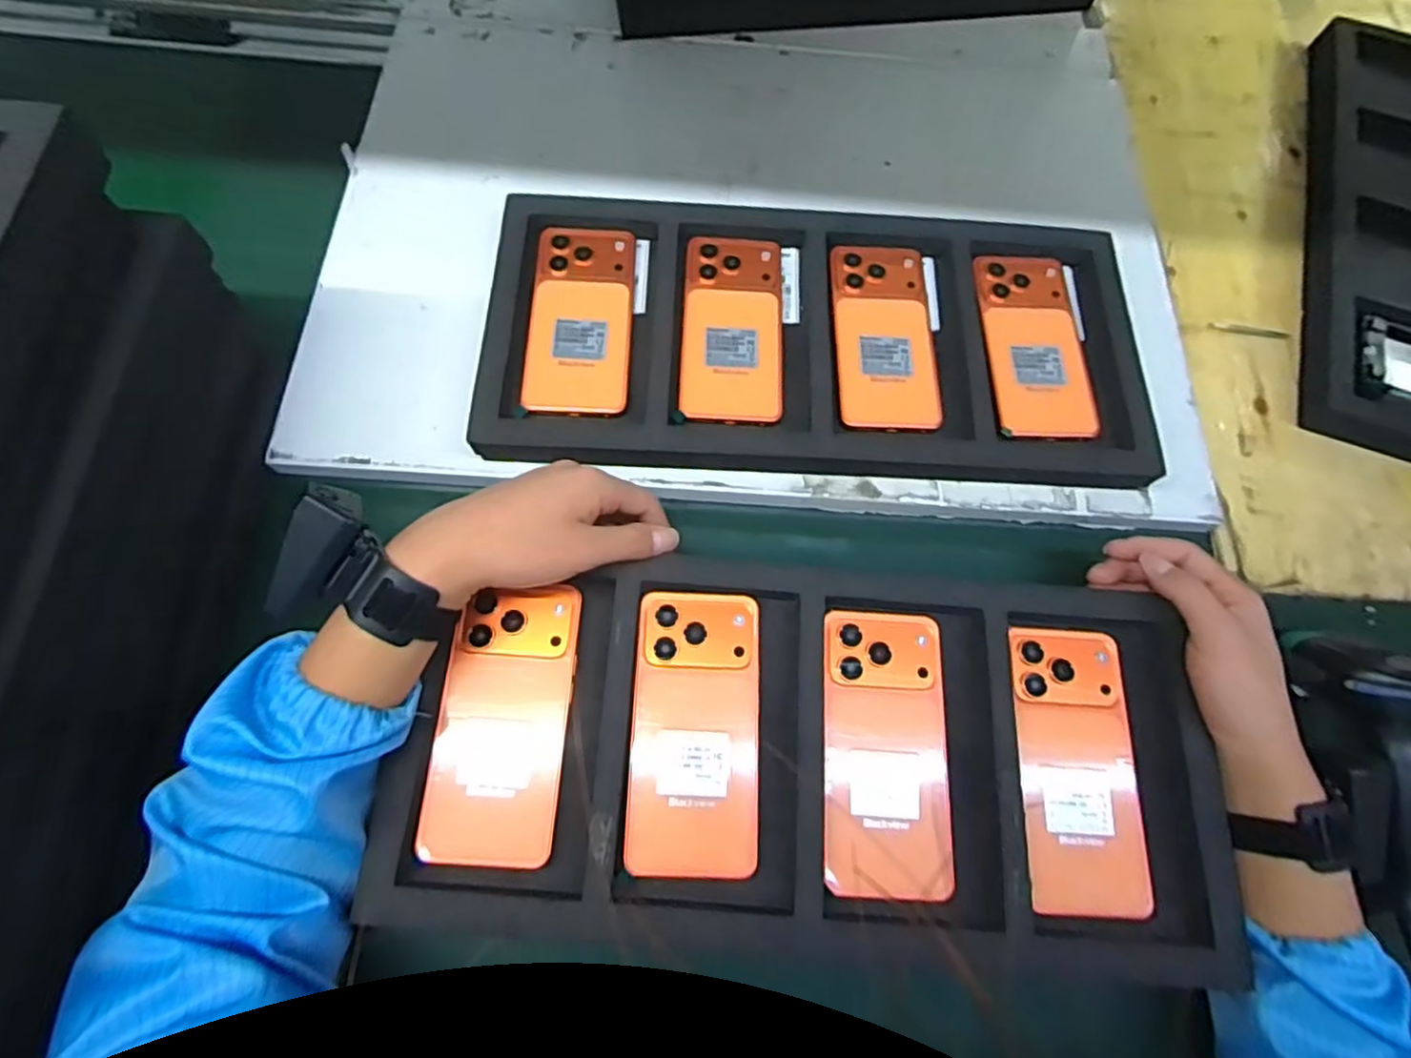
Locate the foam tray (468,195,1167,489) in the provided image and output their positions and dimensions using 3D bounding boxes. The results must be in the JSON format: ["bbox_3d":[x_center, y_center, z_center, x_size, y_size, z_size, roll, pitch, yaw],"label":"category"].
[{"bbox_3d":[0.086,-0.146,0.504,0.482,0.028,0.220,3,71,-2],"label":"foam tray"}]

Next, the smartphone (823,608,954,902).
[{"bbox_3d":[0.109,0.131,0.406,0.072,0.014,0.162,4,71,-1],"label":"smartphone"}]

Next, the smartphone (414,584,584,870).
[{"bbox_3d":[-0.120,0.113,0.402,0.075,0.014,0.159,5,71,-1],"label":"smartphone"}]

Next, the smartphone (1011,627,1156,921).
[{"bbox_3d":[0.226,0.143,0.407,0.070,0.015,0.162,5,71,-1],"label":"smartphone"}]

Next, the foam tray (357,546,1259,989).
[{"bbox_3d":[0.062,0.130,0.401,0.460,0.029,0.222,2,67,-2],"label":"foam tray"}]

